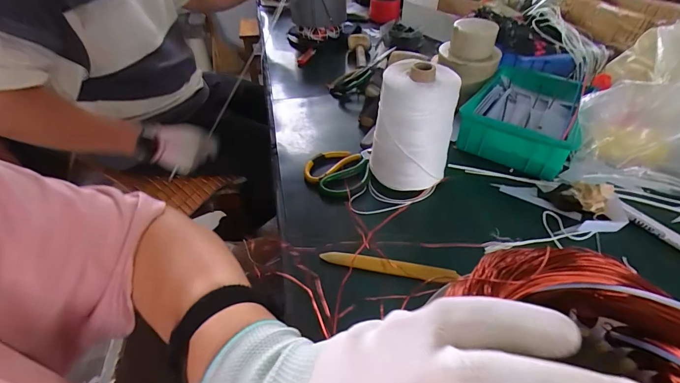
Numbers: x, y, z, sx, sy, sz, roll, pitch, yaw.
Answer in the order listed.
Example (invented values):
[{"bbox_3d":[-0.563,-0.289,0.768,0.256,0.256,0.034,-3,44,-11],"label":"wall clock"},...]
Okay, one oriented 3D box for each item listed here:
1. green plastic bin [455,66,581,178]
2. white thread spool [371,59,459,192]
[{"bbox_3d":[0.336,-0.142,0.621,0.172,0.072,0.264,23,46,24],"label":"green plastic bin"},{"bbox_3d":[0.106,-0.093,0.490,0.113,0.163,0.091,-6,42,-7],"label":"white thread spool"}]

